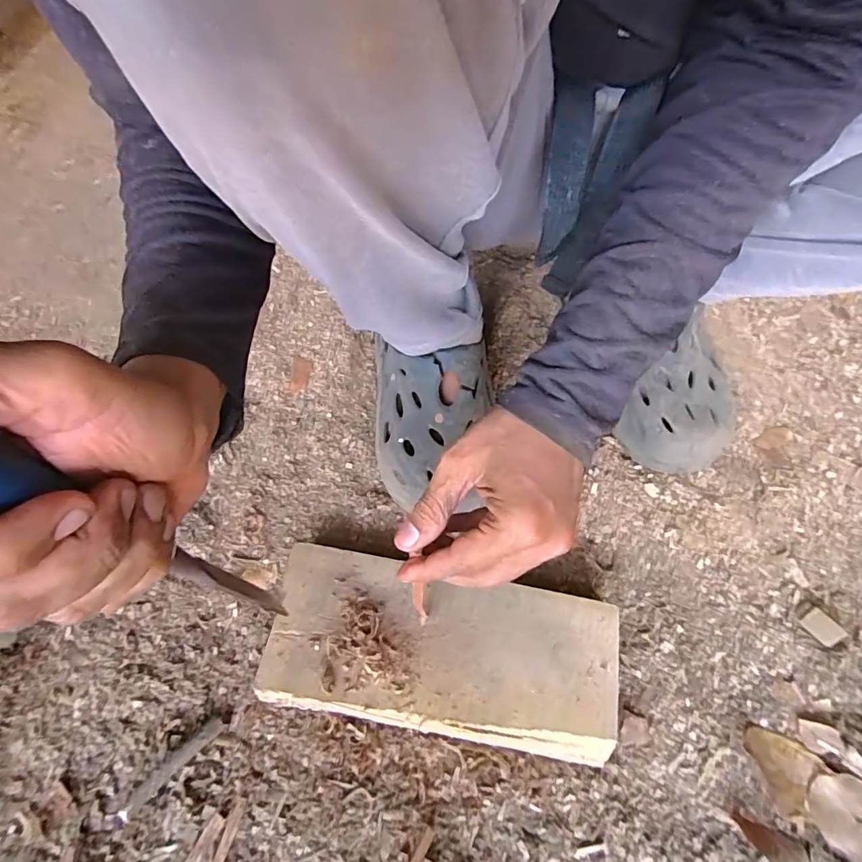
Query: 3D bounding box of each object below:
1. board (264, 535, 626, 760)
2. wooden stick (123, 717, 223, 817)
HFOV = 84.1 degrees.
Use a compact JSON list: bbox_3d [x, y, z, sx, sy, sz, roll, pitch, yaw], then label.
[{"bbox_3d":[0.005,0.163,0.365,0.251,0.042,0.110,8,61,6],"label":"board"},{"bbox_3d":[-0.182,0.236,0.340,0.075,0.012,0.011,-41,67,-19],"label":"wooden stick"}]

